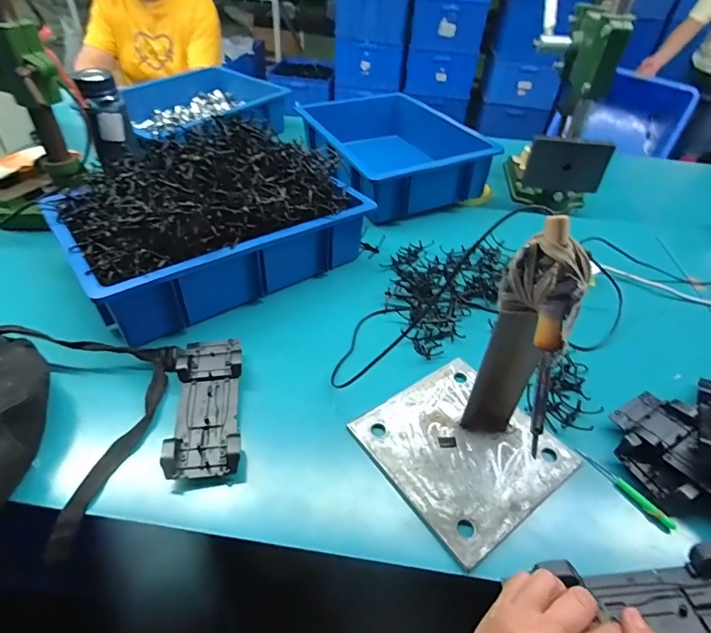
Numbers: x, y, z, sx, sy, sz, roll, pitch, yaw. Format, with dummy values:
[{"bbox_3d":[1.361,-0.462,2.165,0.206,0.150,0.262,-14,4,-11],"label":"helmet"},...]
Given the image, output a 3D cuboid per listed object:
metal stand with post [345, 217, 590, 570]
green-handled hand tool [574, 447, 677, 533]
[{"bbox_3d":[0.134,0.057,0.418,0.194,0.254,0.194,-24,50,-28],"label":"metal stand with post"},{"bbox_3d":[0.297,0.189,0.475,0.010,0.011,0.108,-22,49,-26],"label":"green-handled hand tool"}]

